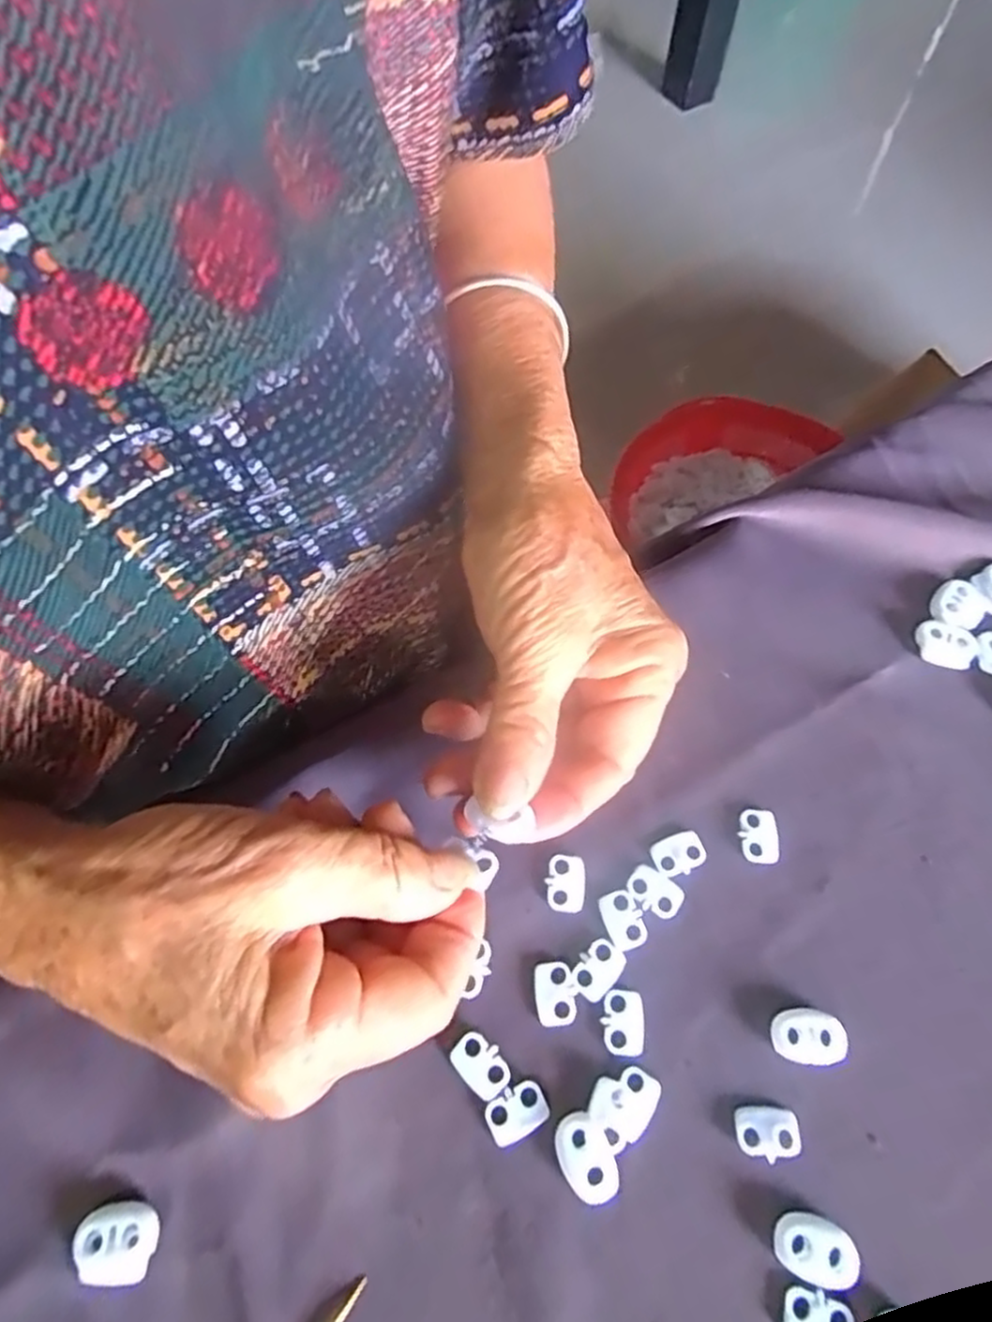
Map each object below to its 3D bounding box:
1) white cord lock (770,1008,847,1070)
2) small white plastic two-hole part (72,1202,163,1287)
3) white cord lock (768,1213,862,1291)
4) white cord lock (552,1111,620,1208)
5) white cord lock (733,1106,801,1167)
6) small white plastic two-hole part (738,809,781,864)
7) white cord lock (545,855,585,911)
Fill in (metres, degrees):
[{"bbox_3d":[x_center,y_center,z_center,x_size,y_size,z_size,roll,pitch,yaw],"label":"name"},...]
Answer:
[{"bbox_3d":[0.098,0.118,0.232,0.022,0.004,0.016,2,63,1],"label":"white cord lock"},{"bbox_3d":[-0.106,0.163,0.207,0.021,0.006,0.019,-6,63,-3],"label":"small white plastic two-hole part"},{"bbox_3d":[0.090,0.166,0.208,0.023,0.004,0.015,18,64,9],"label":"white cord lock"},{"bbox_3d":[0.026,0.146,0.218,0.015,0.004,0.023,-22,65,-11],"label":"white cord lock"},{"bbox_3d":[0.081,0.141,0.221,0.020,0.004,0.014,5,63,3],"label":"white cord lock"},{"bbox_3d":[0.094,0.062,0.263,0.013,0.004,0.019,0,63,0],"label":"small white plastic two-hole part"},{"bbox_3d":[0.024,0.076,0.255,0.013,0.004,0.019,5,63,3],"label":"white cord lock"}]

